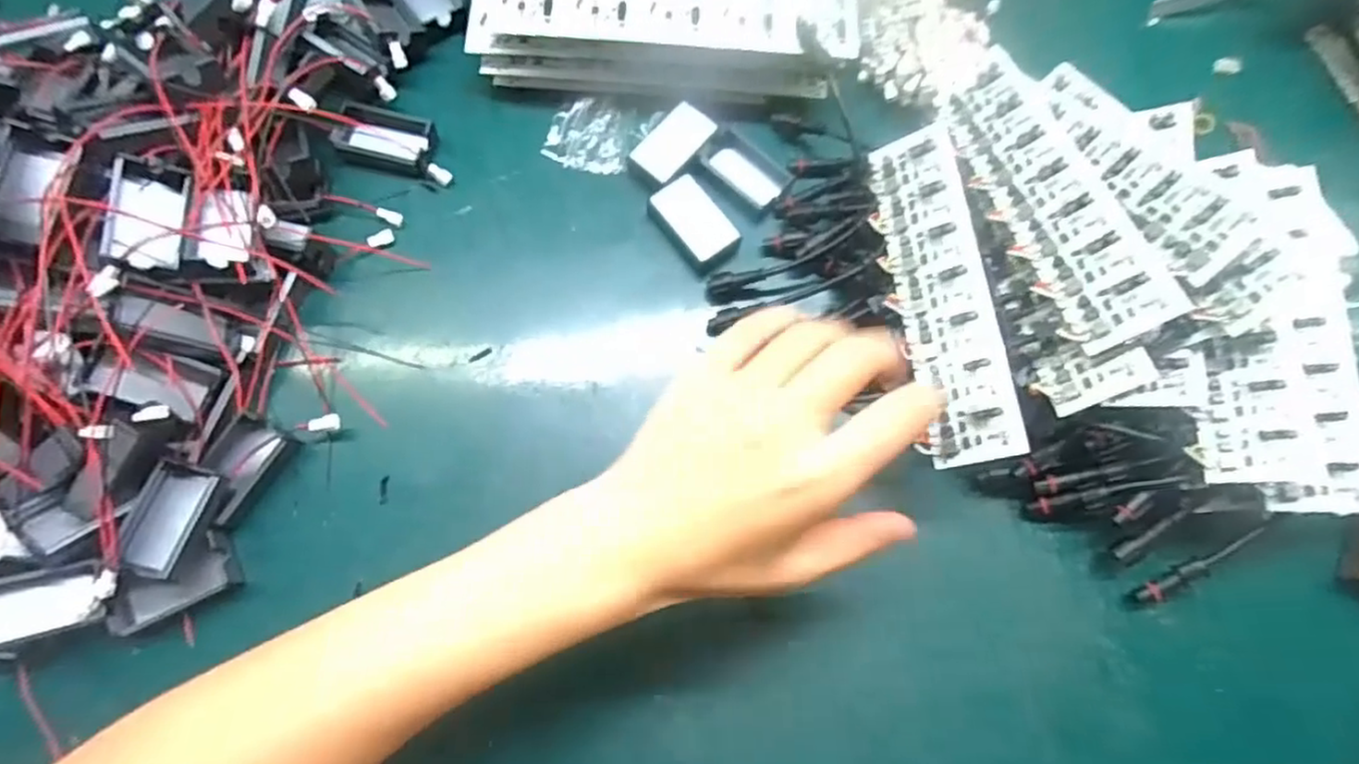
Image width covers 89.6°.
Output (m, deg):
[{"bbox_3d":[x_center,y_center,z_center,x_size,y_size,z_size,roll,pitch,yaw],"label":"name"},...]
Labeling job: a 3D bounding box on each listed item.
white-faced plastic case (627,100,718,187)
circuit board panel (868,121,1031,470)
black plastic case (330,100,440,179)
[{"bbox_3d":[-0.004,-0.138,0.405,0.029,0.014,0.052,38,77,8],"label":"white-faced plastic case"},{"bbox_3d":[0.129,-0.046,0.339,0.043,0.004,0.172,-18,69,32],"label":"circuit board panel"},{"bbox_3d":[-0.171,-0.142,0.400,0.053,0.018,0.035,15,75,2],"label":"black plastic case"}]

